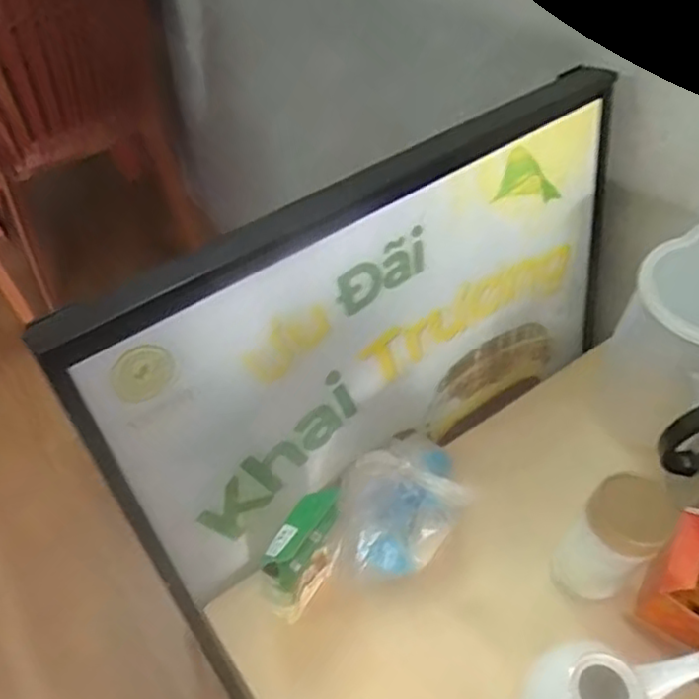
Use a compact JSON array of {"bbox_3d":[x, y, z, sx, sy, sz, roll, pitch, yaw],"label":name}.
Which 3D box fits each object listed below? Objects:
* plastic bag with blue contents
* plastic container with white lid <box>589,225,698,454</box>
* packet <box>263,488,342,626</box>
[{"bbox_3d":[0.052,0.144,0.657,0.103,0.105,0.159,36,59,21],"label":"plastic bag with blue contents"},{"bbox_3d":[0.338,-0.001,0.713,0.135,0.184,0.145,39,60,22],"label":"plastic container with white lid"},{"bbox_3d":[-0.041,0.188,0.614,0.039,0.124,0.091,26,56,14],"label":"packet"}]

